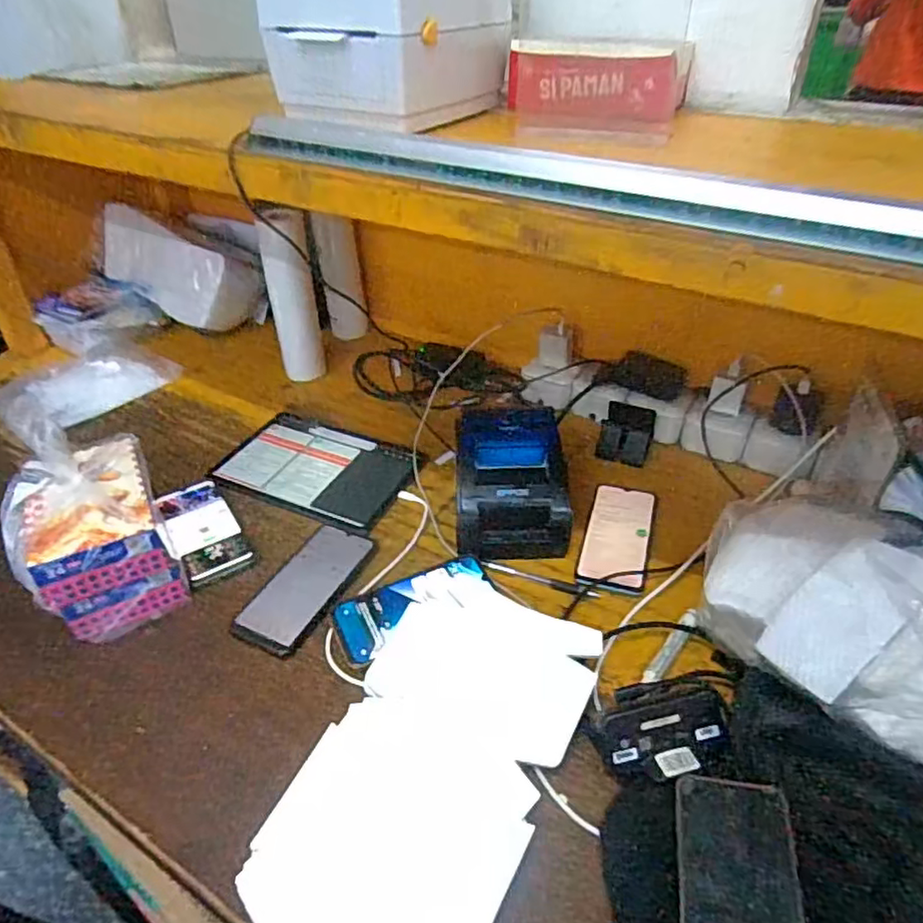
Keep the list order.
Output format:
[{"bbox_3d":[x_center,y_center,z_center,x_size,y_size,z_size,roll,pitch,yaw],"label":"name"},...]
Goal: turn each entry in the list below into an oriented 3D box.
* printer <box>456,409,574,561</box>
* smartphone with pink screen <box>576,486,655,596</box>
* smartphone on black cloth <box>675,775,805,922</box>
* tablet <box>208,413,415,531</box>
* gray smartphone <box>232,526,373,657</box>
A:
[{"bbox_3d":[0.056,0.013,0.741,0.126,0.096,0.166,-1,38,0],"label":"printer"},{"bbox_3d":[0.180,0.085,0.737,0.073,0.014,0.162,10,40,14],"label":"smartphone with pink screen"},{"bbox_3d":[0.187,0.300,0.428,0.078,0.007,0.160,3,50,12],"label":"smartphone on black cloth"},{"bbox_3d":[-0.187,0.004,0.848,0.248,0.006,0.168,16,41,20],"label":"tablet"},{"bbox_3d":[-0.165,0.130,0.690,0.079,0.006,0.161,16,41,20],"label":"gray smartphone"}]

